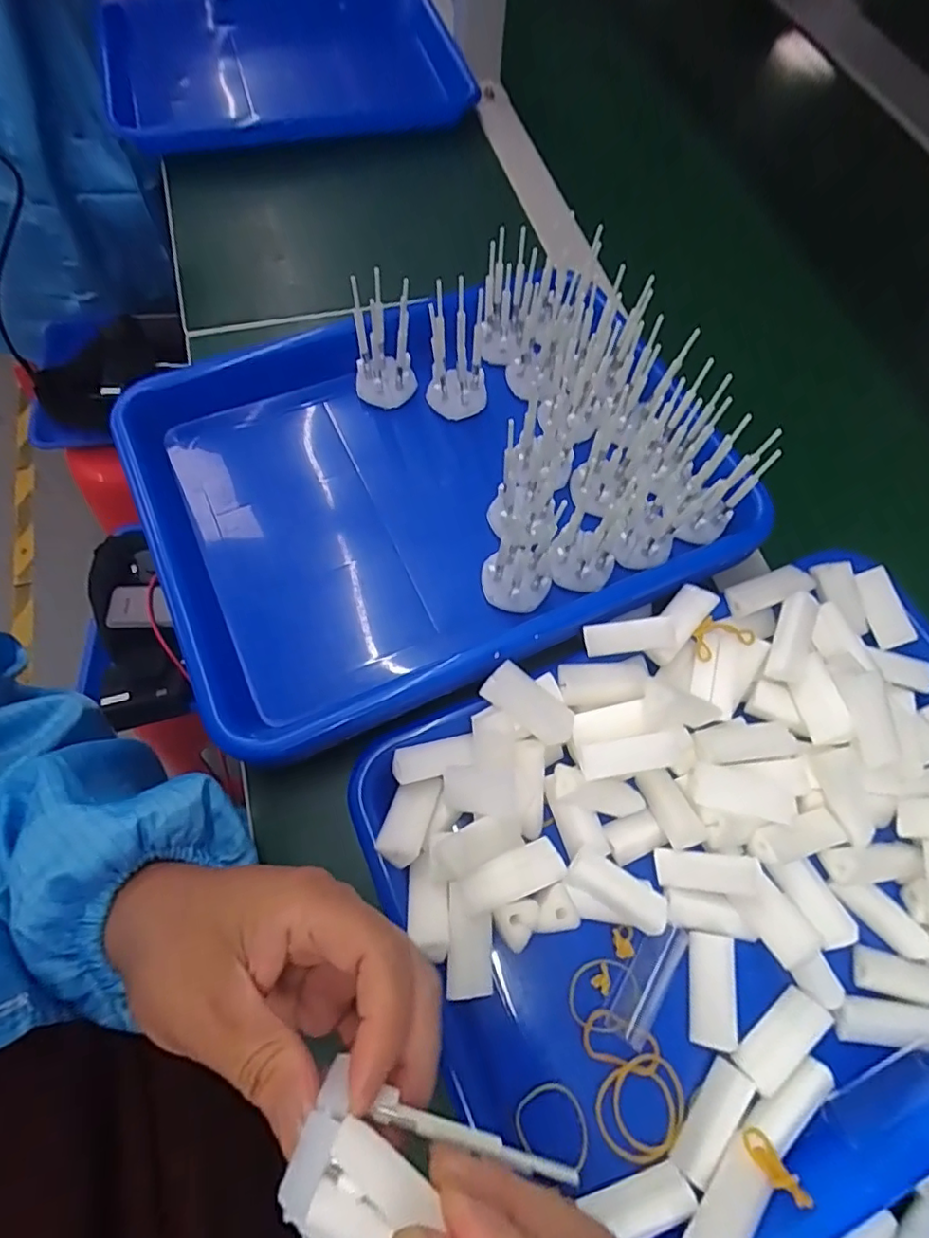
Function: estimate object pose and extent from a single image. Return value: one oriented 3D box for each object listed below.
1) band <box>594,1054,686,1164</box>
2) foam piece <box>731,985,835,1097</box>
[{"bbox_3d":[0.078,0.214,0.254,0.039,0.004,0.034,-18,68,-11],"label":"band"},{"bbox_3d":[0.143,0.189,0.261,0.045,0.013,0.017,-35,72,-17],"label":"foam piece"}]

